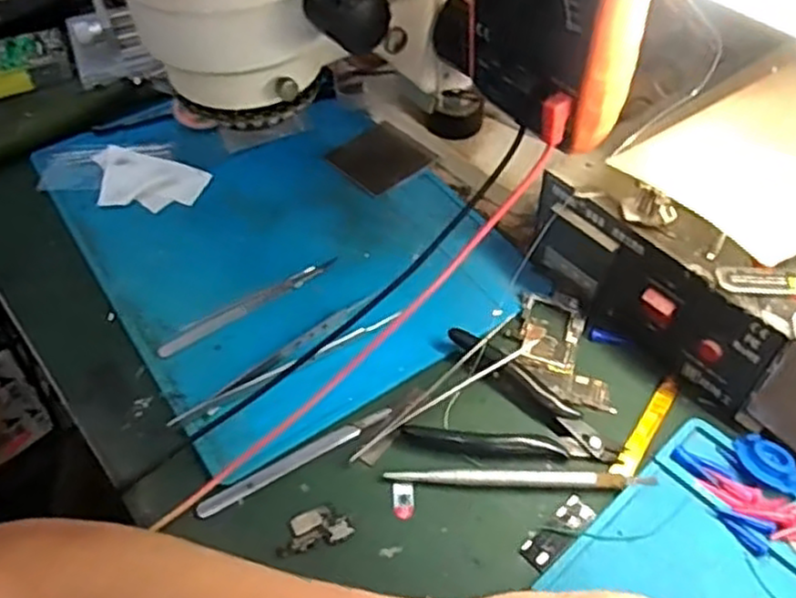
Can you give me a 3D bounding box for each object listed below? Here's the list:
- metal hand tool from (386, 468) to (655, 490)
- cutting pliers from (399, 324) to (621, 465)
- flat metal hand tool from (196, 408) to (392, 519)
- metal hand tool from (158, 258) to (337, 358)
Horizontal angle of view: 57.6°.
[{"bbox_3d":[0.066,0.096,0.393,0.142,0.006,0.010,1,52,4],"label":"metal hand tool"},{"bbox_3d":[0.072,0.062,0.416,0.113,0.017,0.072,16,55,15],"label":"cutting pliers"},{"bbox_3d":[-0.057,0.090,0.407,0.117,0.006,0.009,-26,55,-16],"label":"flat metal hand tool"},{"bbox_3d":[-0.098,0.003,0.479,0.129,0.007,0.012,-32,57,-20],"label":"metal hand tool"}]

